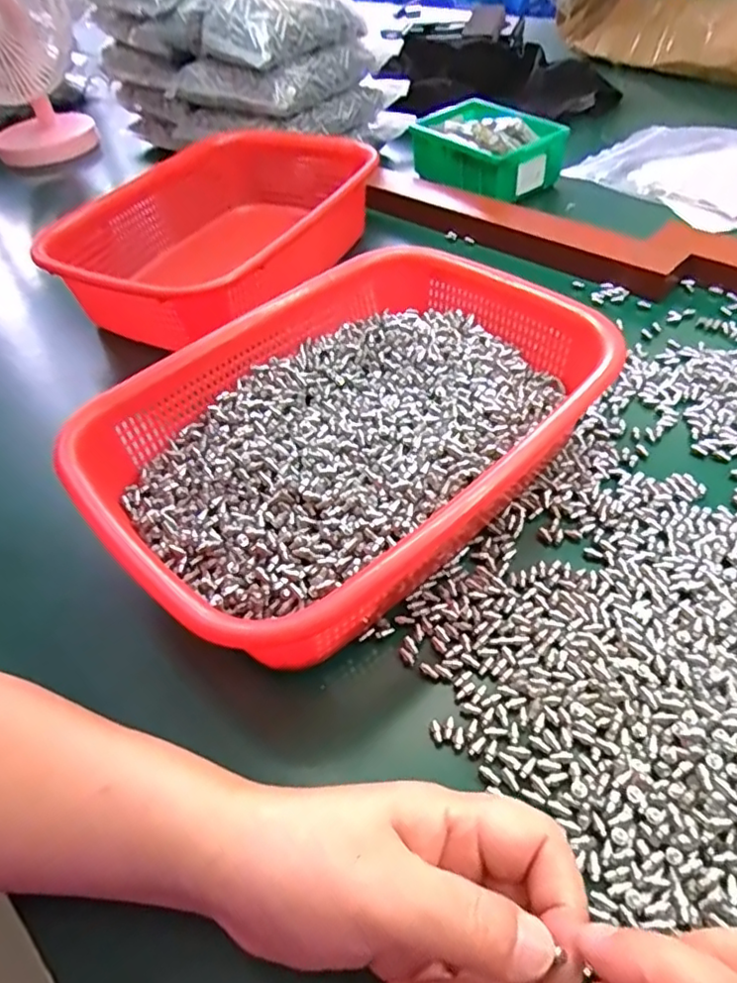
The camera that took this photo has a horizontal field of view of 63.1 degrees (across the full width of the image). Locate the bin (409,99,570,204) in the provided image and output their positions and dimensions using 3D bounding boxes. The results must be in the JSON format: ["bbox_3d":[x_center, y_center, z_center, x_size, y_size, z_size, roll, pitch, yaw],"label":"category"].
[{"bbox_3d":[0.124,-0.365,0.639,0.100,0.052,0.144,-27,51,-15],"label":"bin"}]

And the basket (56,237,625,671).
[{"bbox_3d":[-0.010,-0.036,0.351,0.201,0.074,0.275,34,61,31],"label":"basket"}]

